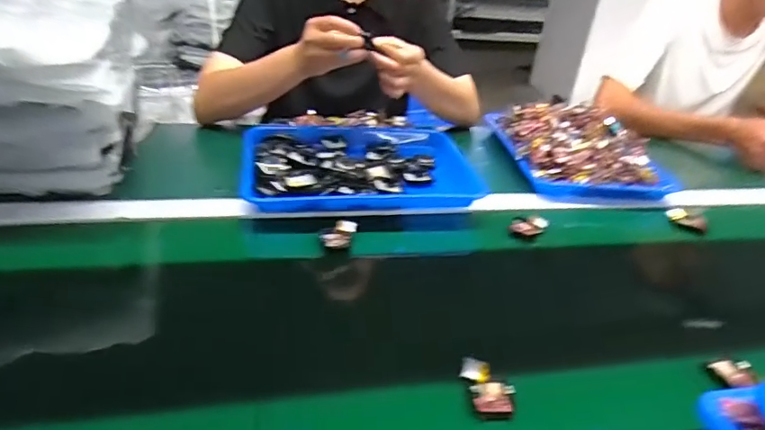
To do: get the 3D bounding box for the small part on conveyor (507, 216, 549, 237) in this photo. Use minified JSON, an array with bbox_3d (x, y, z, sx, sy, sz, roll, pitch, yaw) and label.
[{"bbox_3d":[0.202,0.014,0.740,0.054,0.018,0.024,6,32,0],"label":"small part on conveyor"}]

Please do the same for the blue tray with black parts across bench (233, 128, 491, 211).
[{"bbox_3d":[-0.040,-0.088,0.816,0.338,0.037,0.263,-3,33,-14],"label":"blue tray with black parts across bench"}]

